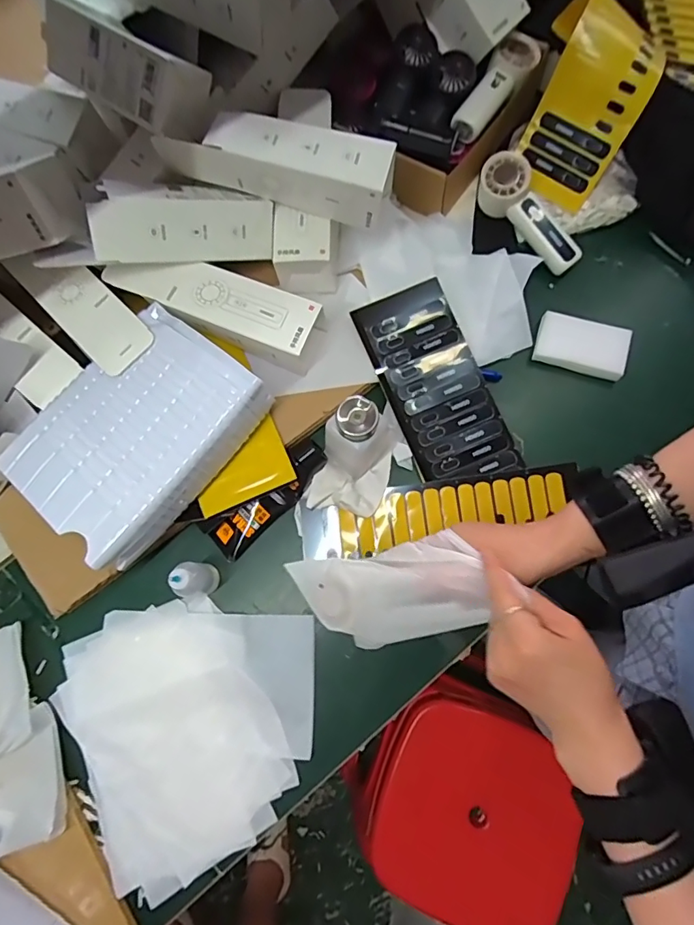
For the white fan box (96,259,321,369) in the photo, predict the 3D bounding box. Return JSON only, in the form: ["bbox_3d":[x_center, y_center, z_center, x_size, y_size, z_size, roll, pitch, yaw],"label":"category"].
[{"bbox_3d":[-0.144,-0.177,0.560,0.228,0.063,0.070,23,78,7],"label":"white fan box"}]

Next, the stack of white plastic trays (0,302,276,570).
[{"bbox_3d":[-0.213,-0.031,0.512,0.167,0.056,0.230,40,81,10],"label":"stack of white plastic trays"}]

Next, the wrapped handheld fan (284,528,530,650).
[{"bbox_3d":[0.033,0.115,0.430,0.190,0.037,0.082,-17,73,36],"label":"wrapped handheld fan"}]

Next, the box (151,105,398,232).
[{"bbox_3d":[-0.071,-0.315,0.527,0.238,0.065,0.063,14,77,5],"label":"box"}]

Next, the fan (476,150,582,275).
[{"bbox_3d":[0.226,-0.302,0.610,0.055,0.062,0.156,-40,79,-8],"label":"fan"}]

